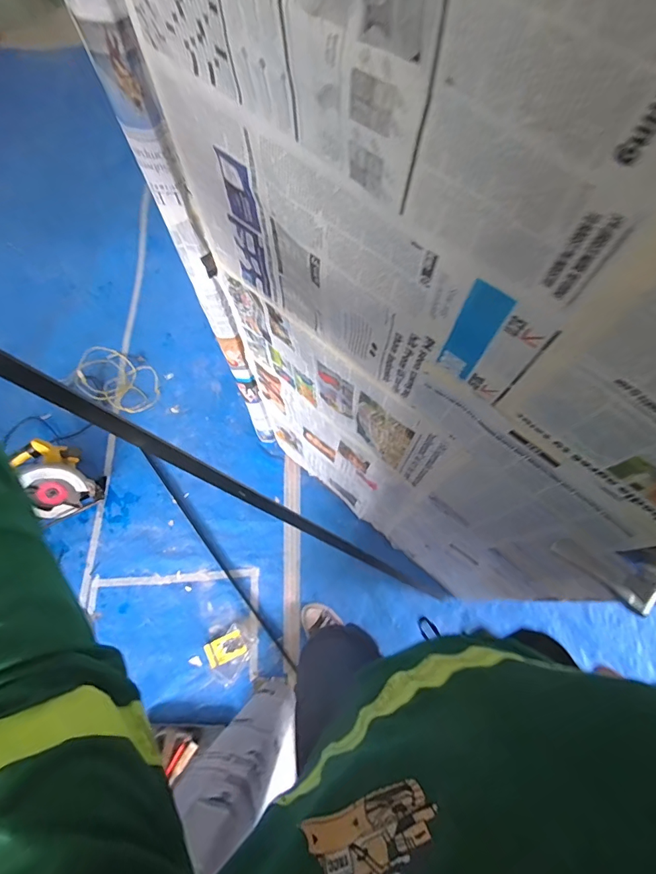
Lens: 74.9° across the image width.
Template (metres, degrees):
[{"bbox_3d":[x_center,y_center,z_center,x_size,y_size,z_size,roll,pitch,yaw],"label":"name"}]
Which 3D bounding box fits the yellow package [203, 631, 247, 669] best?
[{"bbox_3d":[-0.325,0.670,1.356,0.123,0.014,0.072,-23,71,-8],"label":"yellow package"}]

